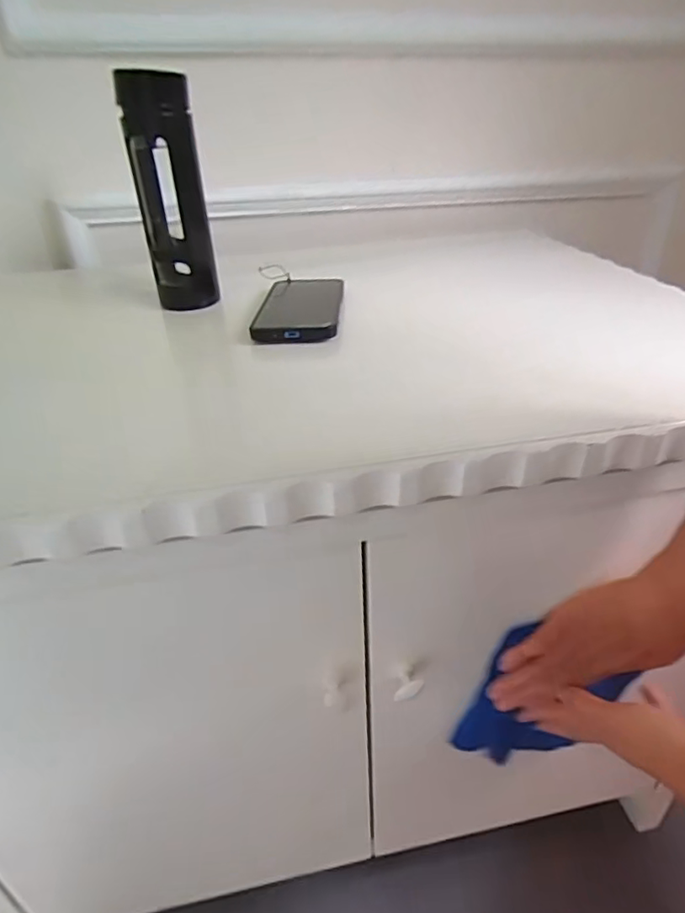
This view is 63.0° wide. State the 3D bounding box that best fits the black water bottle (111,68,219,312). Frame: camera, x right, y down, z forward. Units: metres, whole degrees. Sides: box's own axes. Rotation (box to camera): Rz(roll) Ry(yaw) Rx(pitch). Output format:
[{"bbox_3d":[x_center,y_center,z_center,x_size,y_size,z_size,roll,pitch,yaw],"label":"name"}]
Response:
[{"bbox_3d":[-0.171,-0.259,0.559,0.067,0.202,0.082,-7,31,-11],"label":"black water bottle"}]

